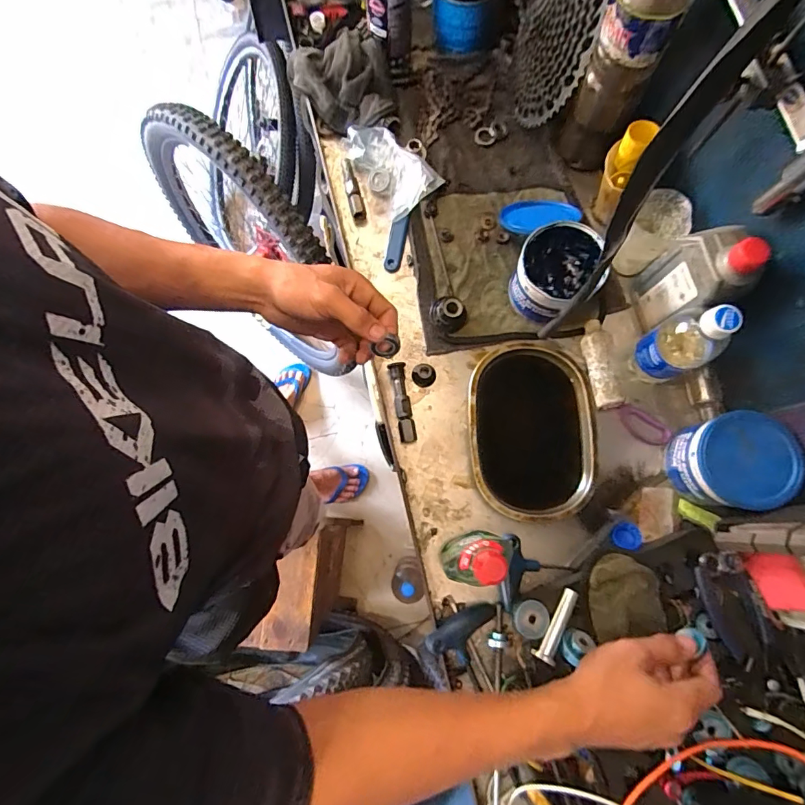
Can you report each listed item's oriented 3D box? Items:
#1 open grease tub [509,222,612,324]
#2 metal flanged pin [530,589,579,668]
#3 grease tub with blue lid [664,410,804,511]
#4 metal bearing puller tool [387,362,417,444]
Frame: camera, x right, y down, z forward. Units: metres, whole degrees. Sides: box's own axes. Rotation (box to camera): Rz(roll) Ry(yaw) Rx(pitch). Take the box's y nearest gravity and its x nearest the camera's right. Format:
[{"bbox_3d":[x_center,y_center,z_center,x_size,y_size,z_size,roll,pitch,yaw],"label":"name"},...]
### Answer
[{"bbox_3d":[0.192,-0.163,0.575,0.105,0.082,0.098,-34,79,-6],"label":"open grease tub"},{"bbox_3d":[0.162,0.232,0.471,0.022,0.019,0.076,31,80,8],"label":"metal flanged pin"},{"bbox_3d":[0.373,0.069,0.518,0.101,0.087,0.099,0,78,0],"label":"grease tub with blue lid"},{"bbox_3d":[0.000,0.000,0.584,0.021,0.020,0.104,-8,78,-2],"label":"metal bearing puller tool"}]

